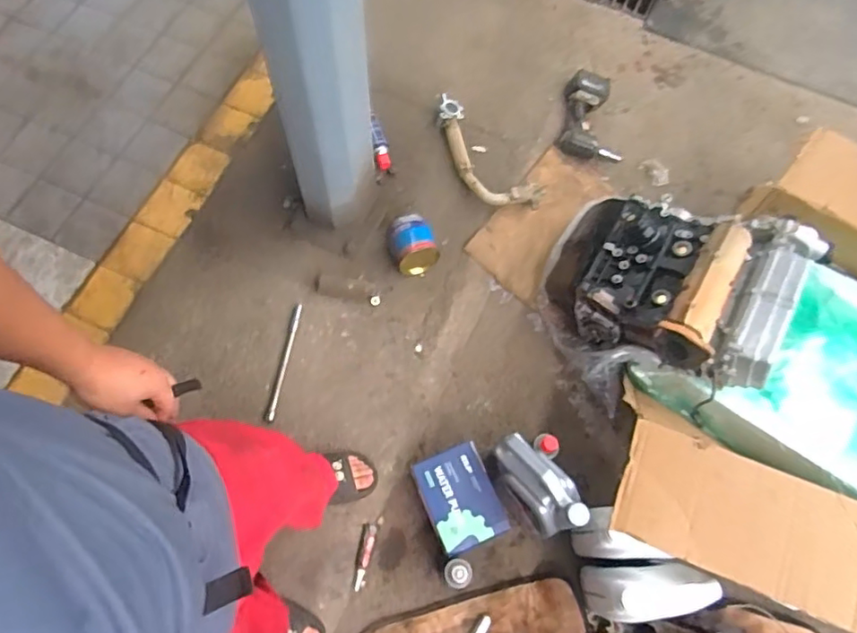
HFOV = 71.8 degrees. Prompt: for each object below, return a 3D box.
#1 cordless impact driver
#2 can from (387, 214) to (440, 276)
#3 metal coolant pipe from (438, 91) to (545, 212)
[{"bbox_3d":[0.495,-0.605,1.784,0.194,0.103,0.275,6,70,0],"label":"cordless impact driver"},{"bbox_3d":[-0.043,-0.188,1.586,0.116,0.100,0.141,-20,70,-10],"label":"can"},{"bbox_3d":[0.132,-0.450,1.700,0.152,0.070,0.435,-40,75,-16],"label":"metal coolant pipe"}]

